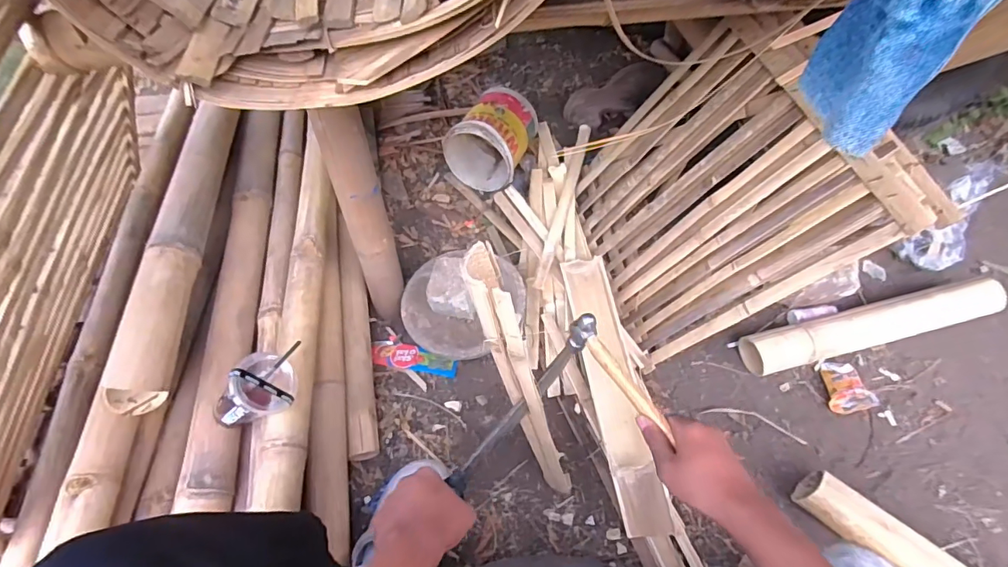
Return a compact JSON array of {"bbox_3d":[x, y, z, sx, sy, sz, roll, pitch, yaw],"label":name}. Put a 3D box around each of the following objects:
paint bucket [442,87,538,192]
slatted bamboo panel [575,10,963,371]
[{"bbox_3d":[-0.025,-0.356,1.207,0.179,0.194,0.194,22,56,16],"label":"paint bucket"},{"bbox_3d":[0.363,-0.180,0.897,0.041,0.522,0.521,8,55,-34],"label":"slatted bamboo panel"}]

